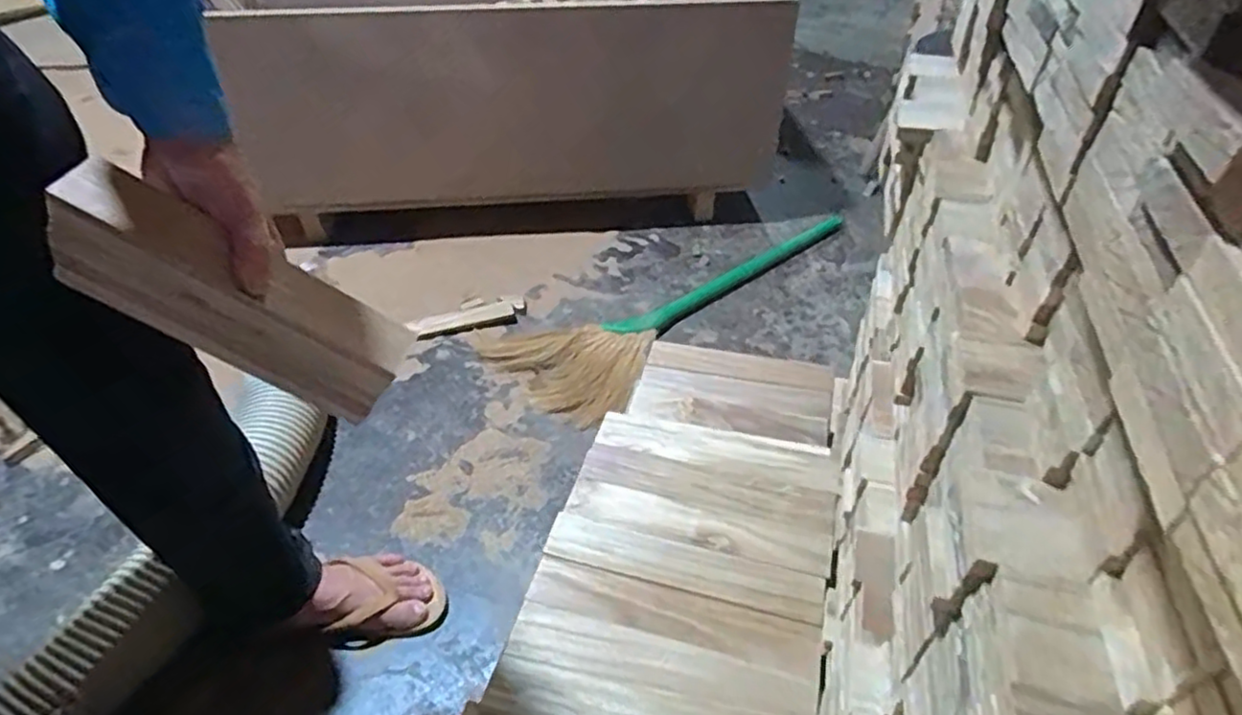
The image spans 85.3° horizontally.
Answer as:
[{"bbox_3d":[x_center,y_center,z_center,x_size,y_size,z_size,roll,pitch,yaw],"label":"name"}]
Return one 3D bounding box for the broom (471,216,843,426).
[{"bbox_3d":[0.155,-0.169,1.507,0.322,0.042,0.964,32,50,31],"label":"broom"}]

